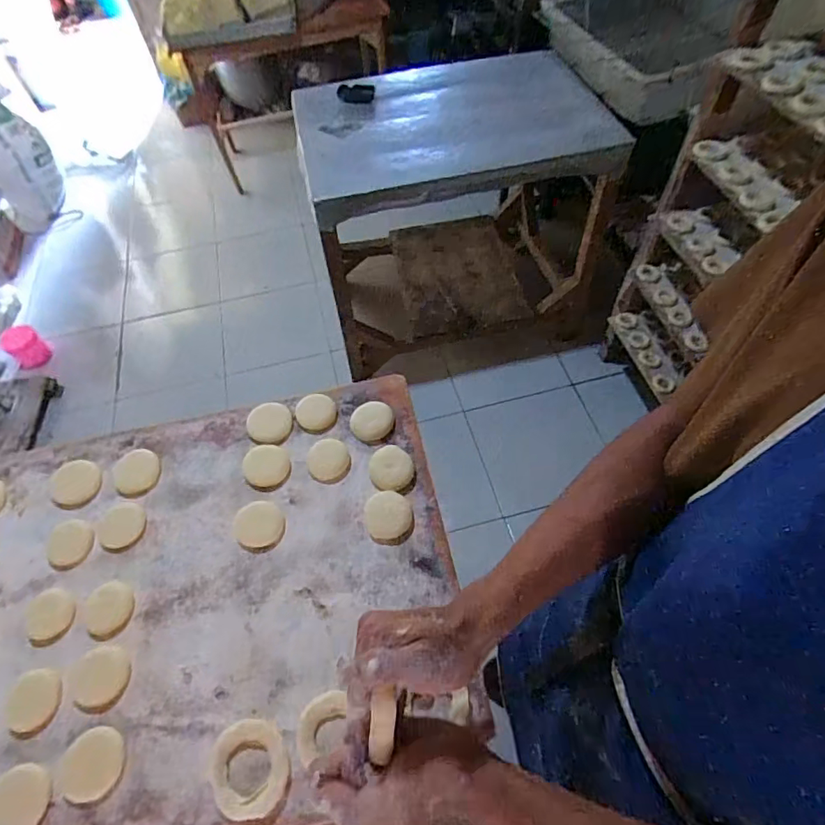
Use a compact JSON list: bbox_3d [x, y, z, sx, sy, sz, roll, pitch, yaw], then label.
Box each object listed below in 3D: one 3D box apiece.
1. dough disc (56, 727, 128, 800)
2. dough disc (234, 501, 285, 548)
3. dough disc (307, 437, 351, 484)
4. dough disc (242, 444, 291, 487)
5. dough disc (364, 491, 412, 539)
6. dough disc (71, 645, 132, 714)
[{"bbox_3d":[-0.274,0.299,0.432,0.055,0.004,0.051,-2,57,2],"label":"dough disc"},{"bbox_3d":[-0.162,0.117,0.536,0.052,0.005,0.048,-2,57,2],"label":"dough disc"},{"bbox_3d":[-0.095,0.054,0.569,0.047,0.009,0.048,-2,57,2],"label":"dough disc"},{"bbox_3d":[-0.163,0.058,0.570,0.048,0.015,0.047,-2,57,2],"label":"dough disc"},{"bbox_3d":[-0.026,0.106,0.530,0.047,0.009,0.050,-2,57,2],"label":"dough disc"},{"bbox_3d":[-0.287,0.245,0.467,0.050,0.004,0.053,-2,57,2],"label":"dough disc"}]

